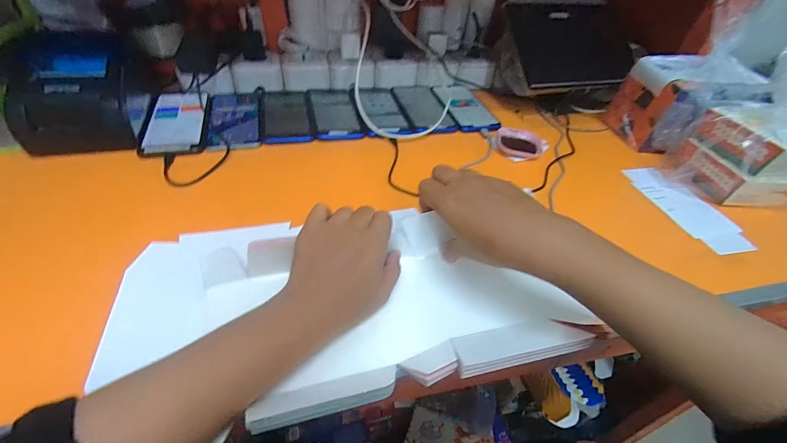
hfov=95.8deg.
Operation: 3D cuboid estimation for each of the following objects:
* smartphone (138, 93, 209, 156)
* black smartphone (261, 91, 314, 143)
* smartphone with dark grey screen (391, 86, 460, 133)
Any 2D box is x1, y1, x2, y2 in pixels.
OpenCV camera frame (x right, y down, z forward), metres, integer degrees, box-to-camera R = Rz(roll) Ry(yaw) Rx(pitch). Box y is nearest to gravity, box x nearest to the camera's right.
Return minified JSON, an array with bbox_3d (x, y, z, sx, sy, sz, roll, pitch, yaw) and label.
[{"bbox_3d":[-0.315,-0.148,0.519,0.081,0.013,0.165,-9,46,-15],"label":"smartphone"},{"bbox_3d":[-0.172,-0.173,0.568,0.075,0.008,0.165,-8,45,-14],"label":"black smartphone"},{"bbox_3d":[0.049,-0.199,0.611,0.081,0.006,0.159,-6,45,-12],"label":"smartphone with dark grey screen"}]

